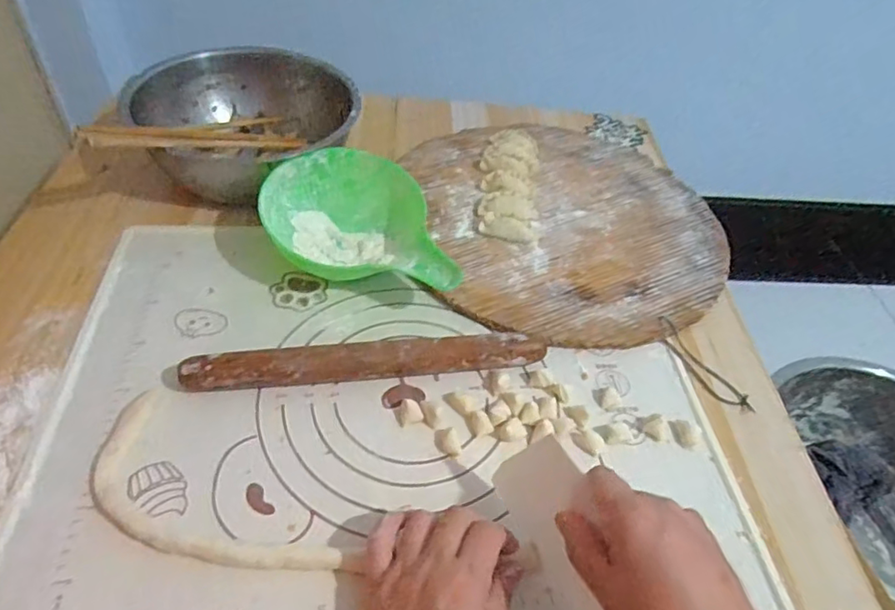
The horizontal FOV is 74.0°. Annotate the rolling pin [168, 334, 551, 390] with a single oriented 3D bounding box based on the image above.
[{"bbox_3d":[-0.057,0.045,0.463,0.274,0.028,0.026,-4,48,-10],"label":"rolling pin"}]

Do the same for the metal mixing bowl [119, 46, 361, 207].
[{"bbox_3d":[-0.195,-0.180,0.603,0.199,0.083,0.196,4,47,-4],"label":"metal mixing bowl"}]

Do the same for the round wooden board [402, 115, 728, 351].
[{"bbox_3d":[0.131,-0.103,0.632,0.306,0.023,0.357,-3,48,-10],"label":"round wooden board"}]

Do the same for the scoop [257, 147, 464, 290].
[{"bbox_3d":[-0.064,-0.070,0.544,0.189,0.065,0.106,31,51,20],"label":"scoop"}]

